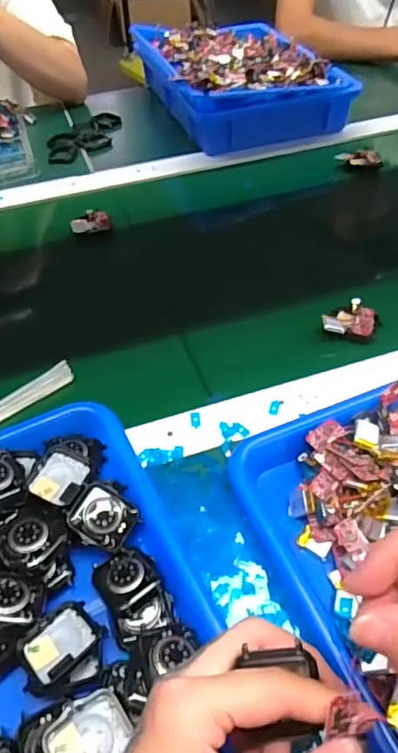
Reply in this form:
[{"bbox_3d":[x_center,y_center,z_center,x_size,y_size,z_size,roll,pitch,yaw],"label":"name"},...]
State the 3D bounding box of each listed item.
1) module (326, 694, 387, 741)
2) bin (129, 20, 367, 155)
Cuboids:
[{"bbox_3d":[0.062,0.137,0.215,0.023,0.006,0.015,3,86,-17],"label":"module"},{"bbox_3d":[0.059,-0.471,0.840,0.252,0.087,0.298,-15,50,-11],"label":"bin"}]

